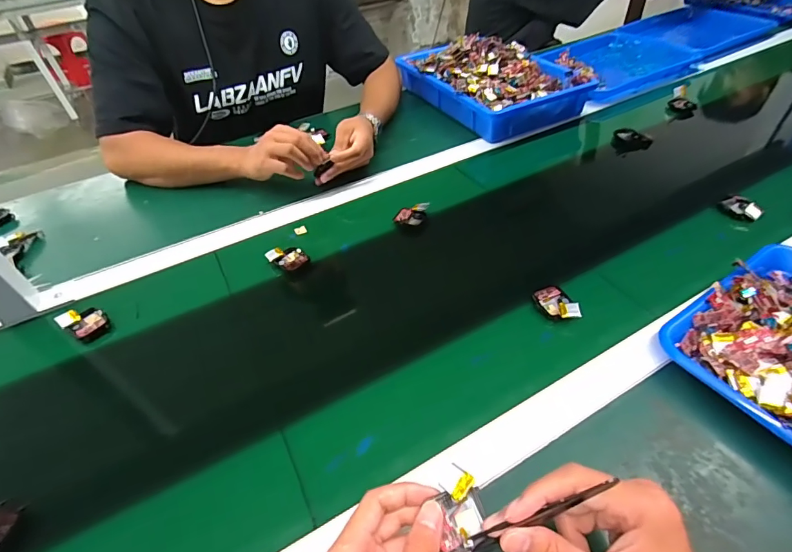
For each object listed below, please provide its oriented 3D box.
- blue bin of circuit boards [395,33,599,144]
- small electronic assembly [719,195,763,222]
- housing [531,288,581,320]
[{"bbox_3d":[0.182,-0.400,0.850,0.235,0.081,0.343,-23,47,-19],"label":"blue bin of circuit boards"},{"bbox_3d":[0.485,-0.097,0.582,0.027,0.017,0.049,-26,48,-21],"label":"small electronic assembly"},{"bbox_3d":[0.185,0.031,0.476,0.037,0.012,0.053,-20,48,-14],"label":"housing"}]

